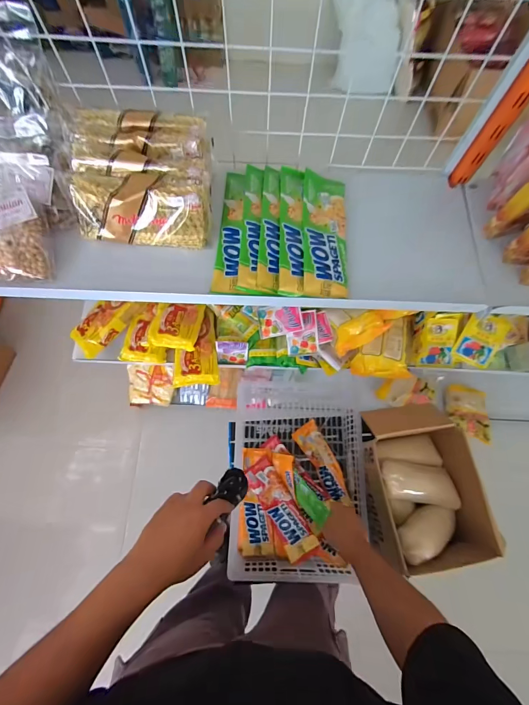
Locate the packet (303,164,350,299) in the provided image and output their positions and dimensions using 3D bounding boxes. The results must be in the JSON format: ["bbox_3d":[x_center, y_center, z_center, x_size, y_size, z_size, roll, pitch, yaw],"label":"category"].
[{"bbox_3d":[0.104,-0.205,0.550,0.076,0.027,0.247,3,71,0],"label":"packet"}]

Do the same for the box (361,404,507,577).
[{"bbox_3d":[0.348,0.296,0.743,0.210,0.145,0.329,-9,72,-4],"label":"box"}]

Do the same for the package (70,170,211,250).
[{"bbox_3d":[-0.194,-0.227,0.516,0.208,0.105,0.050,1,47,-1],"label":"package"}]

